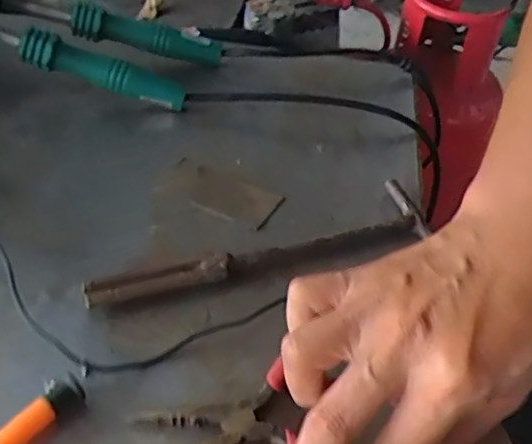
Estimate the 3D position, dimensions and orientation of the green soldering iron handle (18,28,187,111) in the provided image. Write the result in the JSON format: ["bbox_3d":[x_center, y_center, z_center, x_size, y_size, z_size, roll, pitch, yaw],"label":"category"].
[{"bbox_3d":[-0.121,-0.116,0.474,0.122,0.028,0.026,17,41,-17],"label":"green soldering iron handle"}]

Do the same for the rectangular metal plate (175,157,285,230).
[{"bbox_3d":[-0.031,-0.020,0.434,0.081,0.005,0.043,22,41,18],"label":"rectangular metal plate"}]

